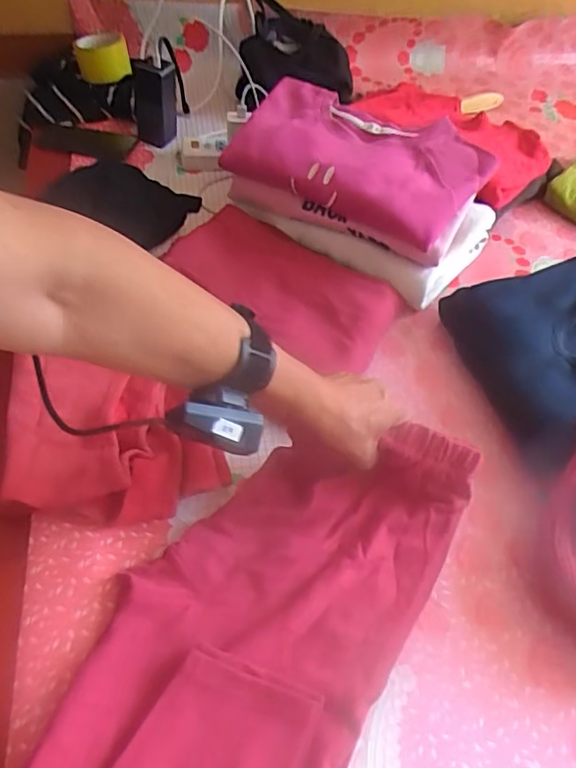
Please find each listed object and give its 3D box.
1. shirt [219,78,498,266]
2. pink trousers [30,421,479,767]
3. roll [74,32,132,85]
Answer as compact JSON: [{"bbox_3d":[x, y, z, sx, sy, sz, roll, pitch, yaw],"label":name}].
[{"bbox_3d":[0.094,-0.317,0.802,0.346,0.071,0.208,25,72,13],"label":"shirt"},{"bbox_3d":[-0.050,0.239,0.458,0.236,0.094,0.547,29,56,21],"label":"pink trousers"},{"bbox_3d":[-0.329,-0.583,1.025,0.090,0.056,0.089,-9,51,-9],"label":"roll"}]

